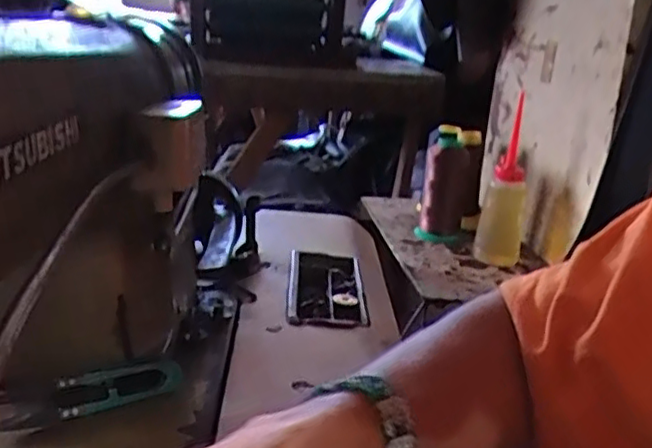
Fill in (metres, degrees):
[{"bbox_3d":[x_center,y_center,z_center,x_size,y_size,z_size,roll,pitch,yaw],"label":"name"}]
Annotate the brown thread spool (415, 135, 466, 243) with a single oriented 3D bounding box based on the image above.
[{"bbox_3d":[0.149,-0.043,0.823,0.051,0.122,0.055,9,19,10],"label":"brown thread spool"}]

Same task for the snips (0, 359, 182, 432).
[{"bbox_3d":[-0.132,0.094,0.367,0.100,0.021,0.014,-4,21,-27],"label":"snips"}]

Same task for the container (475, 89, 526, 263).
[{"bbox_3d":[0.210,-0.046,0.749,0.052,0.182,0.047,11,19,15],"label":"container"}]

